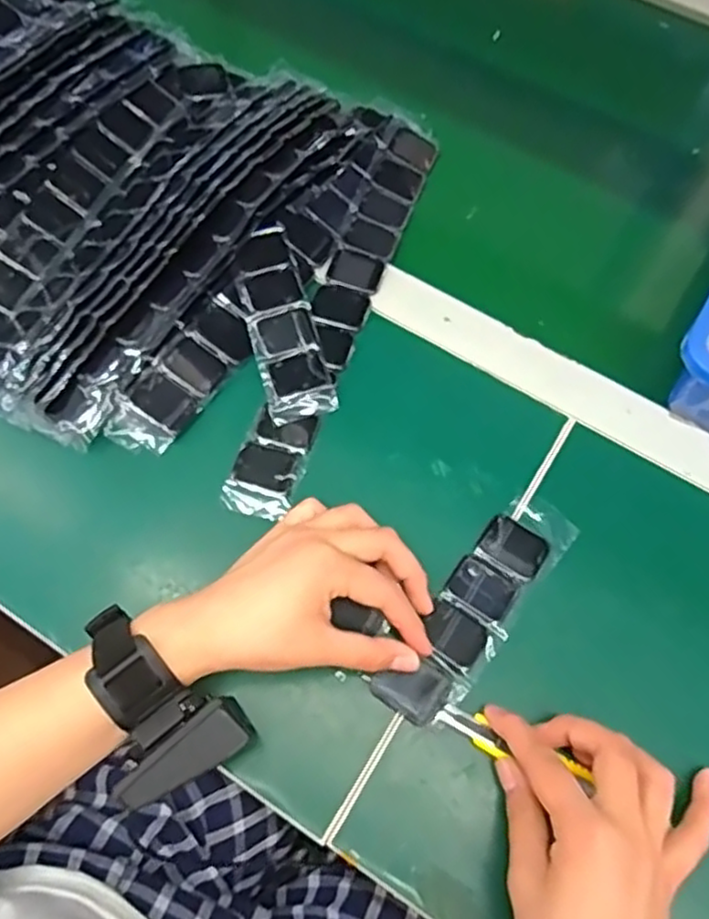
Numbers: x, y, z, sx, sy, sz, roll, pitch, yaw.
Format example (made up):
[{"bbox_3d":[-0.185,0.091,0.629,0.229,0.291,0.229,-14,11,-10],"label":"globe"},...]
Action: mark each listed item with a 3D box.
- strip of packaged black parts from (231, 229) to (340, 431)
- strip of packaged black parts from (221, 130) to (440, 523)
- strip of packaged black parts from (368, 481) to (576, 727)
[{"bbox_3d":[-0.051,-0.095,0.488,0.043,0.015,0.144,-15,68,-7],"label":"strip of packaged black parts"},{"bbox_3d":[-0.007,-0.112,0.512,0.040,0.014,0.334,19,68,7],"label":"strip of packaged black parts"},{"bbox_3d":[0.075,0.086,0.423,0.046,0.007,0.156,35,69,13],"label":"strip of packaged black parts"}]

